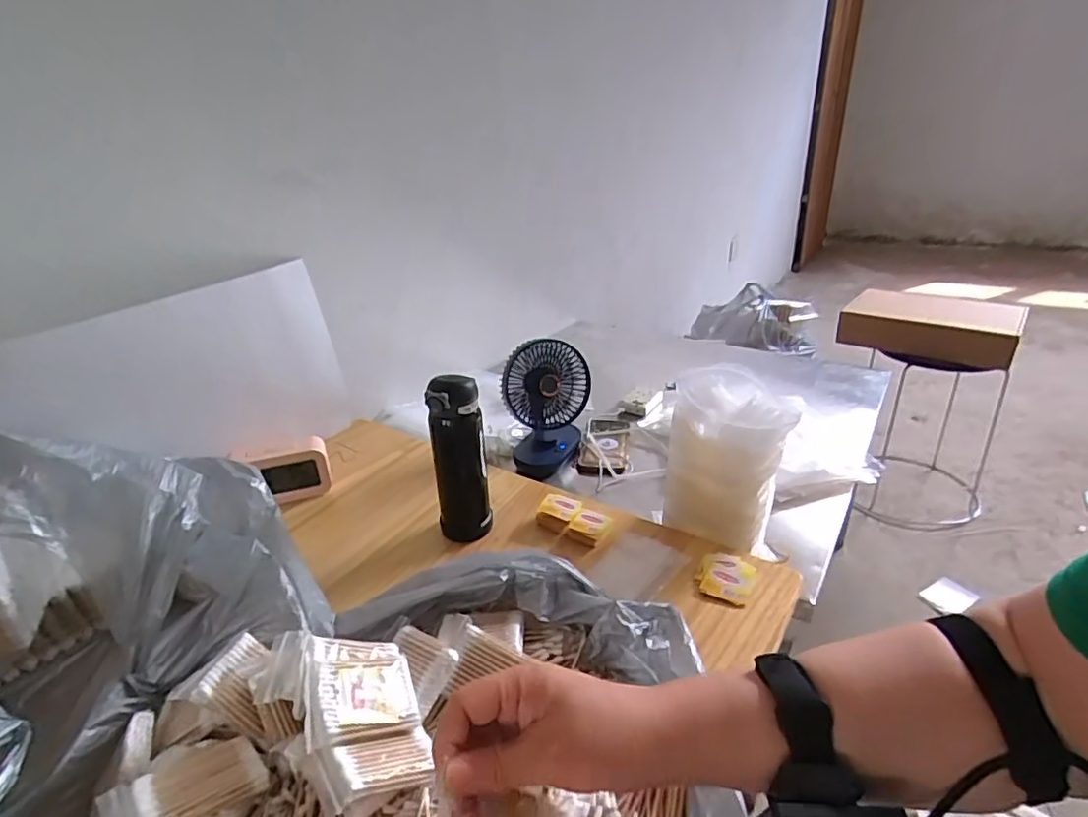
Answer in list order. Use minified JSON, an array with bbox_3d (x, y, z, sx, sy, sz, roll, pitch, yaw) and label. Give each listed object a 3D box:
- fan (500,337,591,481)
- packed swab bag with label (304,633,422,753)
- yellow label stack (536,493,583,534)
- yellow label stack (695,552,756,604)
[{"bbox_3d":[0.006,-0.005,0.946,0.138,0.174,0.110,-3,27,2],"label":"fan"},{"bbox_3d":[-0.137,0.199,0.428,0.079,0.018,0.082,17,22,-38],"label":"packed swab bag with label"},{"bbox_3d":[0.019,0.139,0.766,0.049,0.026,0.048,9,29,24],"label":"yellow label stack"},{"bbox_3d":[0.207,0.189,0.662,0.057,0.006,0.067,12,30,28],"label":"yellow label stack"}]

